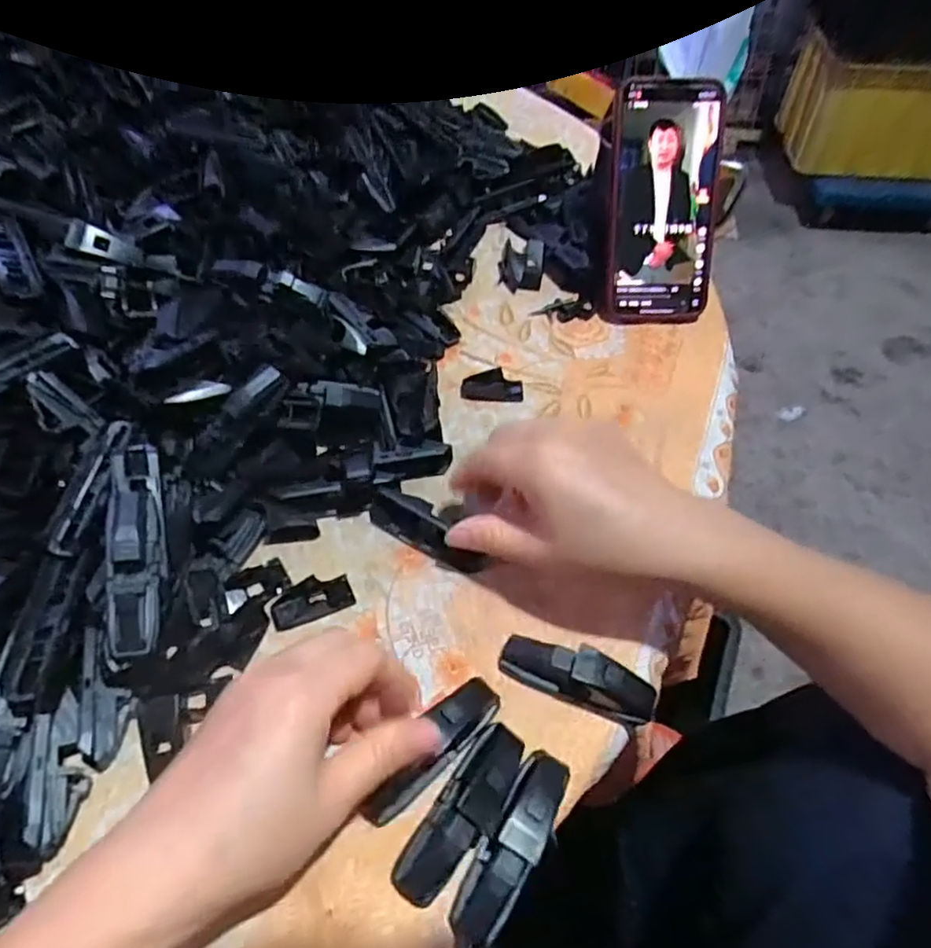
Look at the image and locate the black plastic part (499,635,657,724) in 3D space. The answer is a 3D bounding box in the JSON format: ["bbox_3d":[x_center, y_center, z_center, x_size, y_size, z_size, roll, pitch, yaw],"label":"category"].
[{"bbox_3d":[0.054,0.096,0.302,0.074,0.023,0.021,18,56,12],"label":"black plastic part"}]

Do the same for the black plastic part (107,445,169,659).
[{"bbox_3d":[-0.153,0.032,0.288,0.022,0.029,0.097,-8,69,-7],"label":"black plastic part"}]

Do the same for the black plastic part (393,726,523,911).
[{"bbox_3d":[0.000,0.141,0.262,0.026,0.022,0.075,30,59,19],"label":"black plastic part"}]

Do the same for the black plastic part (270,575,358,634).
[{"bbox_3d":[-0.081,0.066,0.330,0.041,0.006,0.021,-20,57,-14],"label":"black plastic part"}]

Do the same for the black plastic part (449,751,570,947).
[{"bbox_3d":[0.019,0.154,0.257,0.023,0.021,0.083,28,58,18],"label":"black plastic part"}]

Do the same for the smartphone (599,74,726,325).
[{"bbox_3d":[0.140,-0.189,0.444,0.078,0.157,0.016,1,19,4],"label":"smartphone"}]

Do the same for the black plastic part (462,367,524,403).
[{"bbox_3d":[0.019,-0.060,0.425,0.041,0.014,0.017,4,54,2],"label":"black plastic part"}]

